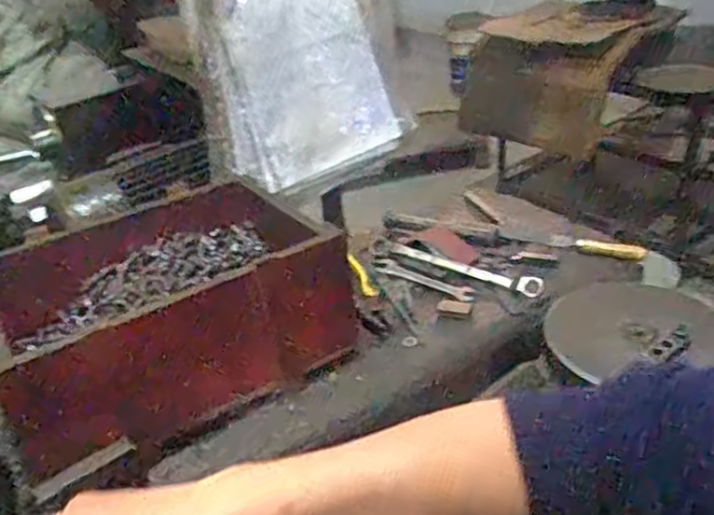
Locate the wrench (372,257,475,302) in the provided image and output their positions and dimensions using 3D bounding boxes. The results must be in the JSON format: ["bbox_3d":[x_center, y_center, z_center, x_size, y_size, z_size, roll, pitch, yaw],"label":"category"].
[{"bbox_3d":[0.084,0.028,0.901,0.161,0.006,0.030,21,41,38],"label":"wrench"}]

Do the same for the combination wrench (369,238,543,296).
[{"bbox_3d":[0.126,0.008,0.910,0.252,0.011,0.030,17,39,34],"label":"combination wrench"}]

